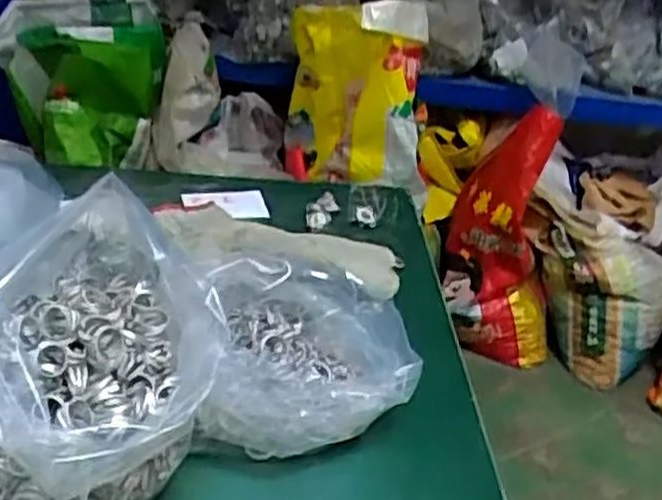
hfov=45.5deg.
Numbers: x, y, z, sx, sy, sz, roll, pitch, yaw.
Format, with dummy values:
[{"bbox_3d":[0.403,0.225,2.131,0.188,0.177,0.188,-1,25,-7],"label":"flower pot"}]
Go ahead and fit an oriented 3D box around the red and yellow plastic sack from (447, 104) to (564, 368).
[{"bbox_3d":[0.404,-0.018,1.786,0.270,0.574,0.176,13,29,7],"label":"red and yellow plastic sack"}]

